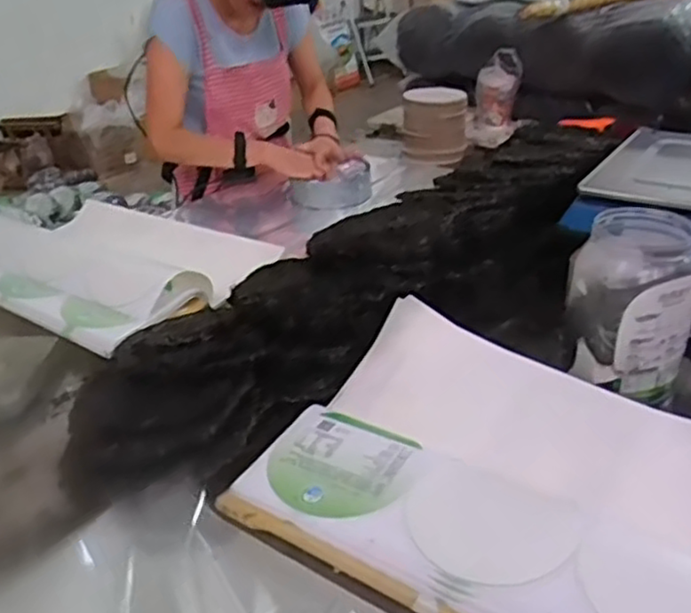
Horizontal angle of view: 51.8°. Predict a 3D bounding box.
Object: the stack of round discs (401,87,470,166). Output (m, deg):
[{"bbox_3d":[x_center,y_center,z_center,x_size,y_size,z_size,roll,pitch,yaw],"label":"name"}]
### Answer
[{"bbox_3d":[0.212,-0.428,1.668,0.146,0.142,0.165,0,29,6],"label":"stack of round discs"}]

